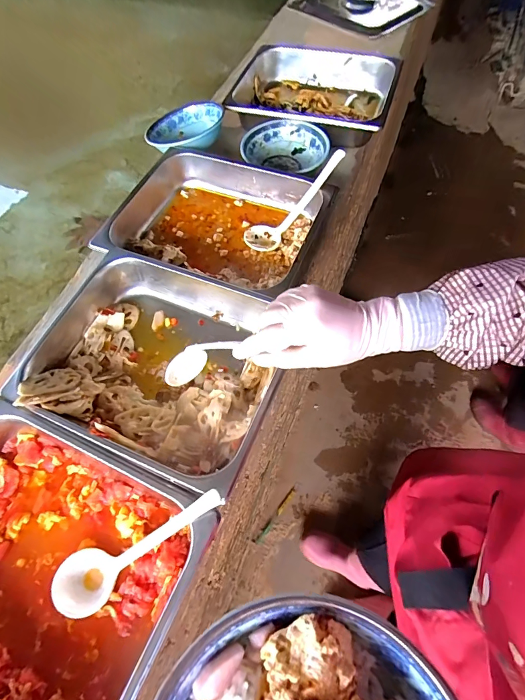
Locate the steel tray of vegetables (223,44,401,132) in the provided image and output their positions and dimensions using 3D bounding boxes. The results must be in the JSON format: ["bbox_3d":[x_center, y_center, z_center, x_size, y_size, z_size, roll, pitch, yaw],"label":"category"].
[{"bbox_3d":[0.111,-0.550,0.810,0.313,0.097,0.278,16,68,10],"label":"steel tray of vegetables"}]

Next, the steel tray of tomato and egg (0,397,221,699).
[{"bbox_3d":[-0.245,0.223,0.395,0.328,0.079,0.257,21,69,12],"label":"steel tray of tomato and egg"}]

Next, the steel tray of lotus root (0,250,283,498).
[{"bbox_3d":[-0.151,0.008,0.513,0.358,0.080,0.255,20,68,12],"label":"steel tray of lotus root"}]

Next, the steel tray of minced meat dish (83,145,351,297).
[{"bbox_3d":[-0.078,-0.214,0.632,0.323,0.079,0.262,19,68,11],"label":"steel tray of minced meat dish"}]

